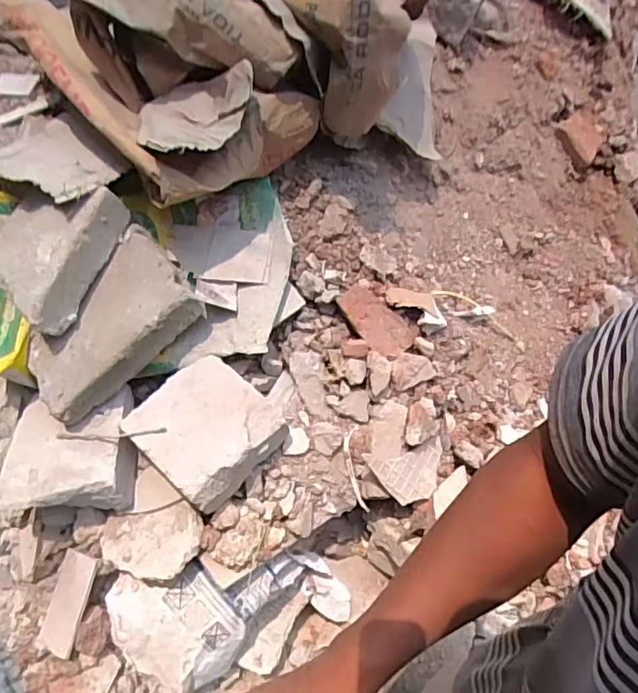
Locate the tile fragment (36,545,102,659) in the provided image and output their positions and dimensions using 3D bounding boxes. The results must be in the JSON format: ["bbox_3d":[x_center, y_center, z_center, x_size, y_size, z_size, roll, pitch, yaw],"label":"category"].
[{"bbox_3d":[-0.437,0.446,0.930,0.075,0.015,0.166,10,78,20],"label":"tile fragment"}]

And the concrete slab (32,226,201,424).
[{"bbox_3d":[-0.362,-0.040,0.920,0.304,0.078,0.187,-42,73,-1],"label":"concrete slab"}]

